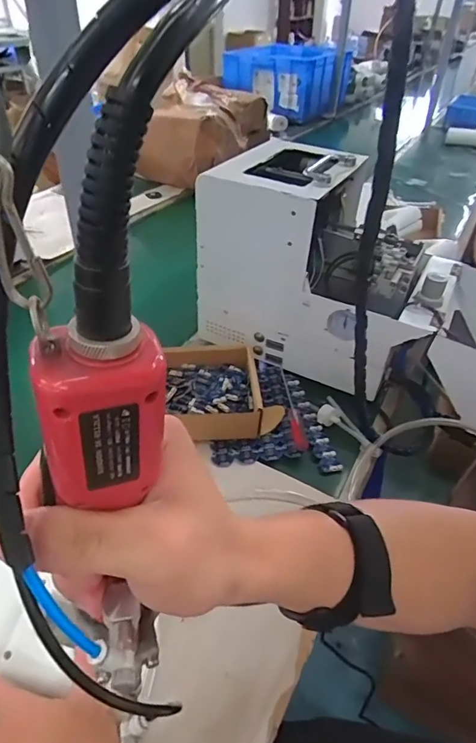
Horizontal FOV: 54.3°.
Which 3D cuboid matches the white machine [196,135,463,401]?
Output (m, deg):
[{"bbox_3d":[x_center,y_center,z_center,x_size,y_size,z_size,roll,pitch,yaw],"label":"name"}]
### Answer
[{"bbox_3d":[0.128,-0.153,0.687,0.324,0.270,0.212,19,43,18],"label":"white machine"}]

